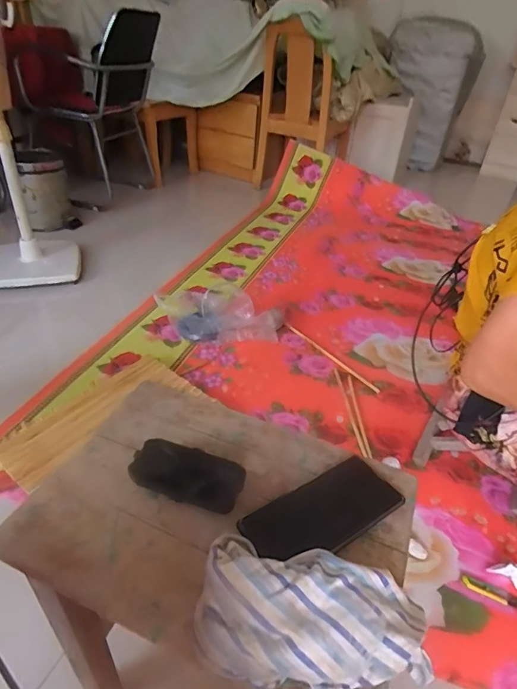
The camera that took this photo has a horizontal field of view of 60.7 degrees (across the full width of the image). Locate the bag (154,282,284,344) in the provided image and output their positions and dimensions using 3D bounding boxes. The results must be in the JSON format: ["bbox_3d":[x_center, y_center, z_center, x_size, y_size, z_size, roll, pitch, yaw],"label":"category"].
[{"bbox_3d":[-0.147,-0.096,1.427,0.427,0.113,0.219,13,38,12],"label":"bag"}]

